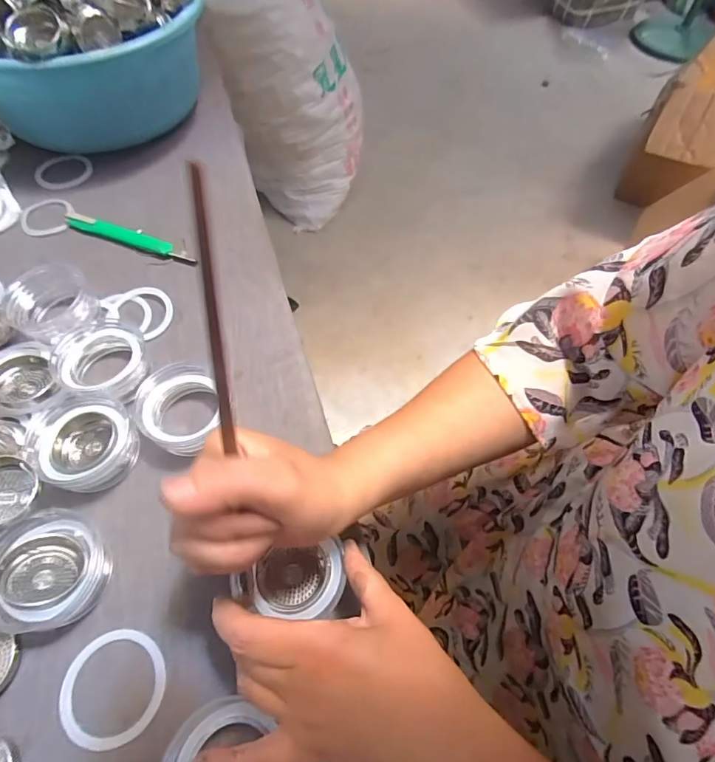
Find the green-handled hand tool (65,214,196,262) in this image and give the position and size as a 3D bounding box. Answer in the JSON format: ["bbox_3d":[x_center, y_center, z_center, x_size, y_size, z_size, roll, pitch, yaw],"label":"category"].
[{"bbox_3d":[-0.228,-0.142,0.458,0.143,0.009,0.015,17,60,8],"label":"green-handled hand tool"}]

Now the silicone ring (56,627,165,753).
[{"bbox_3d":[-0.143,0.179,0.269,0.059,0.004,0.058,1,59,-1],"label":"silicone ring"}]

